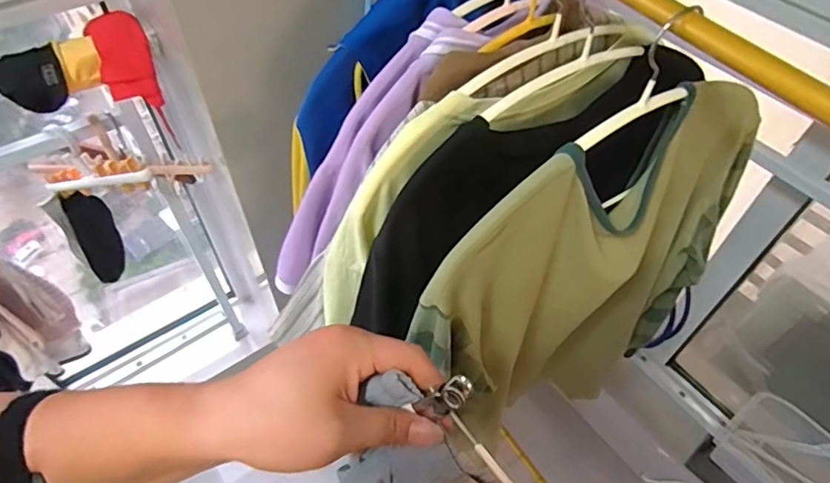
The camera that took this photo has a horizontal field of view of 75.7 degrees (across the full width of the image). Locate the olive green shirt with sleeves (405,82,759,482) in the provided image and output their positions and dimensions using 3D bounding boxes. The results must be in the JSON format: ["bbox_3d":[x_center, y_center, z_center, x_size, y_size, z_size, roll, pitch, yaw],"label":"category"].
[{"bbox_3d":[0.193,0.102,0.670,0.411,0.593,0.062,-25,56,-19],"label":"olive green shirt with sleeves"}]

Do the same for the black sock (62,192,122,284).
[{"bbox_3d":[-0.658,-0.004,1.114,0.086,0.244,0.026,-32,59,-23],"label":"black sock"}]

